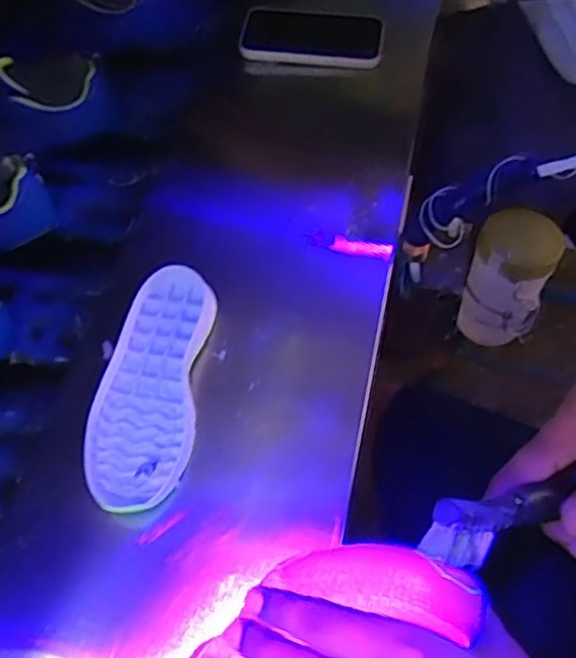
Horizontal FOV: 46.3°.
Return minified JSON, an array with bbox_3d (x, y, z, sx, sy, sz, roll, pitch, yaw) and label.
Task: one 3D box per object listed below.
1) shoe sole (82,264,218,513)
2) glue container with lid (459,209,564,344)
[{"bbox_3d":[-0.108,0.041,0.526,0.080,0.021,0.197,6,59,2],"label":"shoe sole"},{"bbox_3d":[0.212,-0.047,0.660,0.076,0.133,0.069,23,61,11],"label":"glue container with lid"}]

